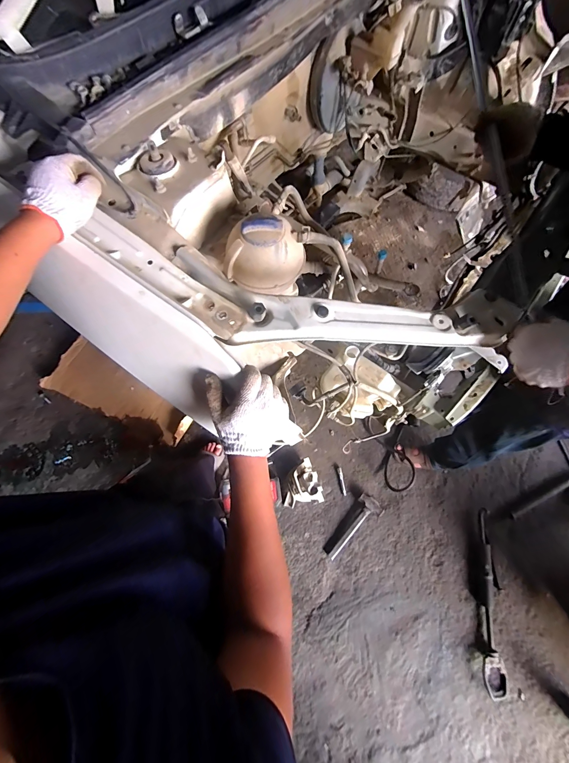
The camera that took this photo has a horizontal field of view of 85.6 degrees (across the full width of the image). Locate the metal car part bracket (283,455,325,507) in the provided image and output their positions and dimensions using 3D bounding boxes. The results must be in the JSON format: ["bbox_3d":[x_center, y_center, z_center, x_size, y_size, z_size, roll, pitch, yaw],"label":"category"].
[{"bbox_3d":[0.067,0.443,1.339,0.158,0.117,0.182,-14,71,-5],"label":"metal car part bracket"}]

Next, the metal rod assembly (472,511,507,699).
[{"bbox_3d":[0.827,0.872,1.240,0.121,0.038,0.655,9,70,3],"label":"metal rod assembly"}]

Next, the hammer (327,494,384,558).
[{"bbox_3d":[0.299,0.636,1.329,0.122,0.063,0.302,43,75,14],"label":"hammer"}]

